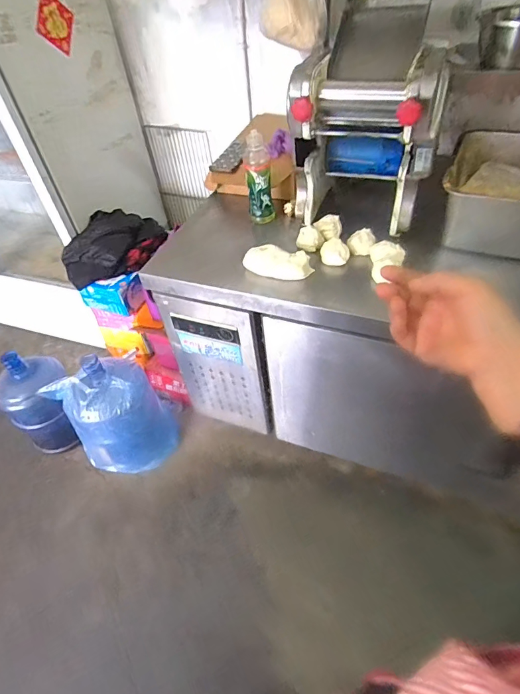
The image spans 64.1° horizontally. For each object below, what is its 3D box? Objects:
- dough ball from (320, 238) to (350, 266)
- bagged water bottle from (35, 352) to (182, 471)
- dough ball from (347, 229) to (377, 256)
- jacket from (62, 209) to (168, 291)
[{"bbox_3d":[0.178,-0.225,0.986,0.070,0.040,0.066,4,48,11],"label":"dough ball"},{"bbox_3d":[-0.479,0.241,1.474,0.344,0.442,0.320,-3,47,3],"label":"bagged water bottle"},{"bbox_3d":[0.246,-0.251,1.007,0.067,0.047,0.065,-3,48,3],"label":"dough ball"},{"bbox_3d":[-0.513,-0.370,1.473,0.359,0.136,0.265,-19,48,-11],"label":"jacket"}]

